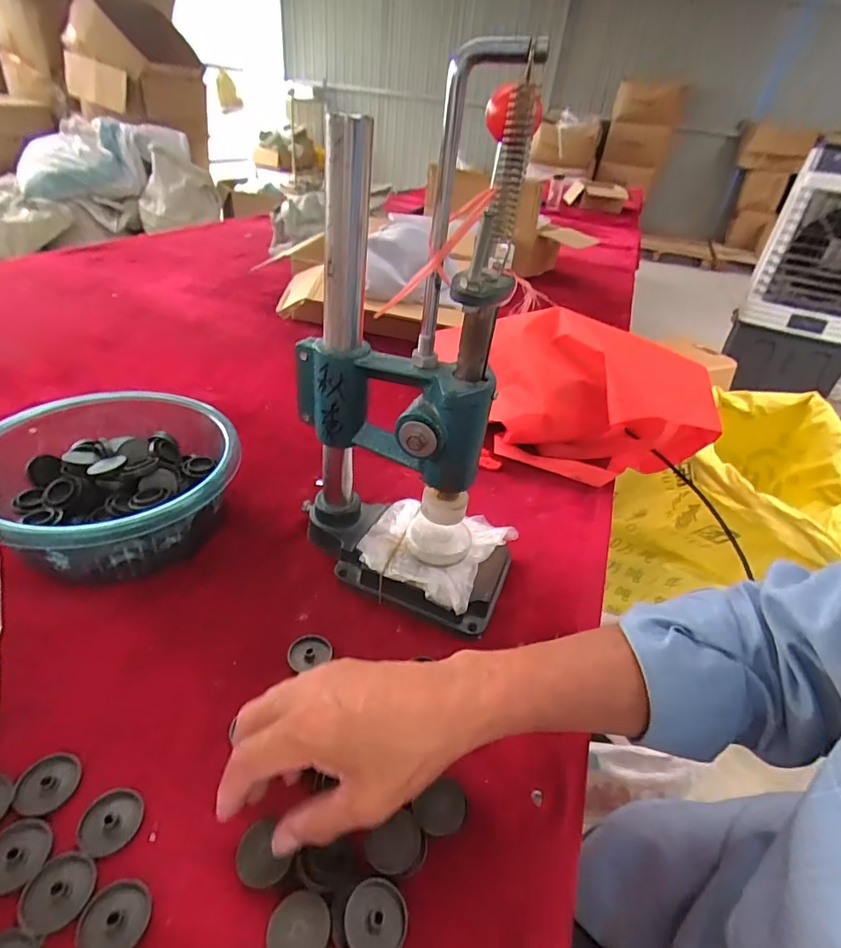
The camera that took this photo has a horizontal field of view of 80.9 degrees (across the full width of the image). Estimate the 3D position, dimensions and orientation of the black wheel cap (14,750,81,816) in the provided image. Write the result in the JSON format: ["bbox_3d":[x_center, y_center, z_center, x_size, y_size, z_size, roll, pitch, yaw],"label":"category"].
[{"bbox_3d":[-0.226,0.186,0.299,0.032,0.004,0.033,5,36,-4],"label":"black wheel cap"}]

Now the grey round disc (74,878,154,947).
[{"bbox_3d":[-0.158,0.230,0.255,0.033,0.004,0.033,5,36,-4],"label":"grey round disc"}]

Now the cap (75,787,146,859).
[{"bbox_3d":[-0.181,0.201,0.288,0.032,0.004,0.033,5,36,-4],"label":"cap"}]

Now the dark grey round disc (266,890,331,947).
[{"bbox_3d":[-0.064,0.239,0.258,0.031,0.007,0.031,5,36,-4],"label":"dark grey round disc"}]

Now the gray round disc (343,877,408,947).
[{"bbox_3d":[-0.024,0.239,0.264,0.032,0.010,0.033,5,36,-4],"label":"gray round disc"}]

